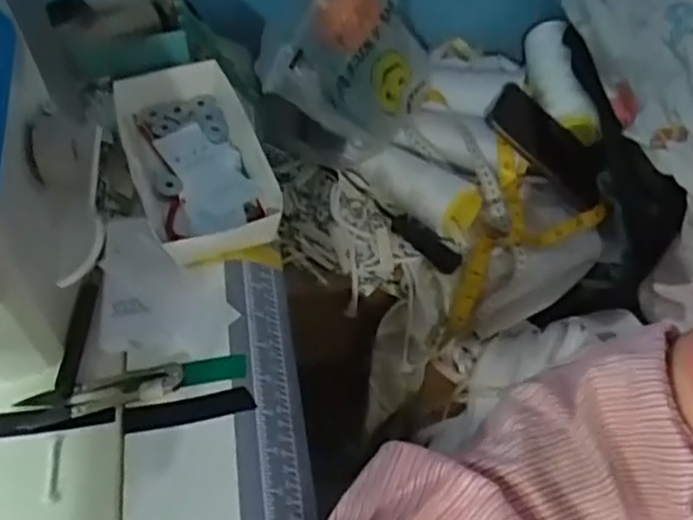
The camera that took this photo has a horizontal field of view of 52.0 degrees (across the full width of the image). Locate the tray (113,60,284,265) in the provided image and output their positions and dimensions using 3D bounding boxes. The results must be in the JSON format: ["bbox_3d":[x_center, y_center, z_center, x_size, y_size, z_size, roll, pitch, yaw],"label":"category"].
[{"bbox_3d":[-0.119,-0.085,0.549,0.091,0.033,0.202,-18,54,-13],"label":"tray"}]

